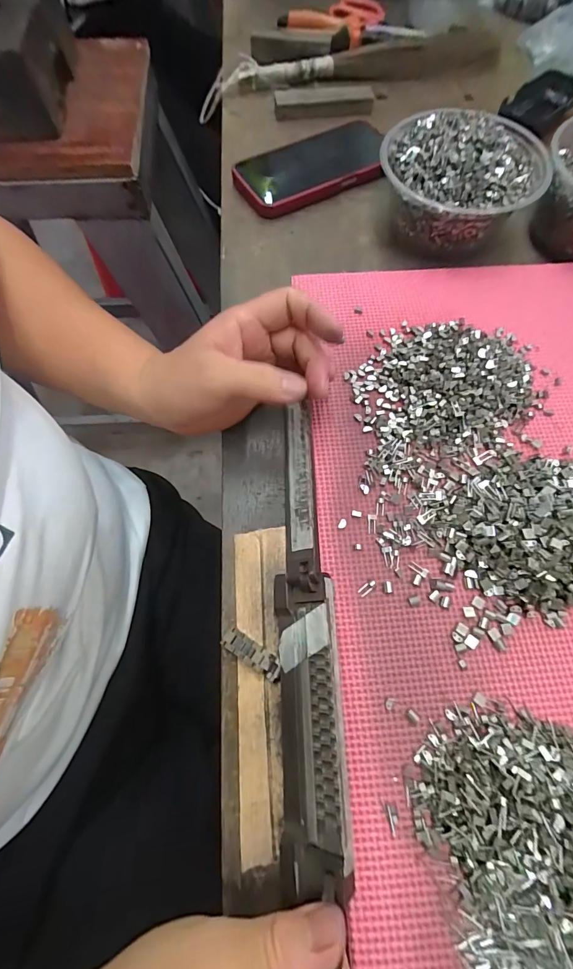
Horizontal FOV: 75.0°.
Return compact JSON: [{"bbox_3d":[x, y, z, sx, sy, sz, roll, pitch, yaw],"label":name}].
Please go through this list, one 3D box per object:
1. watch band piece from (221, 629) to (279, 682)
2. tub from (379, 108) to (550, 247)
[{"bbox_3d":[-0.020,0.103,0.226,0.039,0.005,0.013,32,72,11],"label":"watch band piece"},{"bbox_3d":[0.152,-0.273,0.331,0.131,0.061,0.134,0,69,-1],"label":"tub"}]

